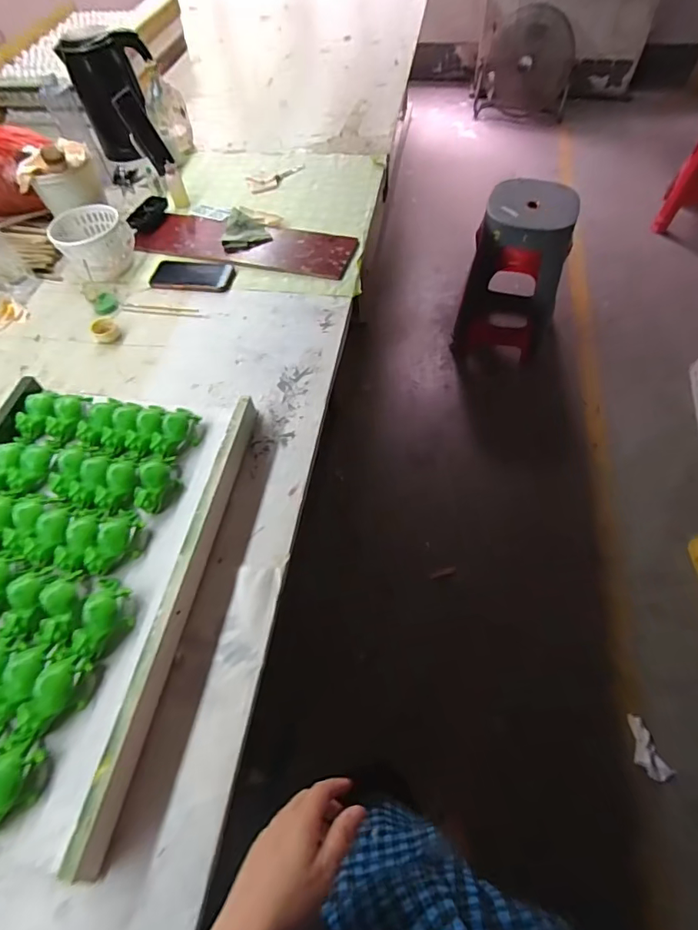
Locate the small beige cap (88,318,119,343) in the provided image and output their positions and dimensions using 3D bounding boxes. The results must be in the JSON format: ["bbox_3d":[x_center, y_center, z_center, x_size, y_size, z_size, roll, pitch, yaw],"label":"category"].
[{"bbox_3d":[-0.464,-0.256,0.897,0.048,0.023,0.053,-35,62,-17],"label":"small beige cap"}]

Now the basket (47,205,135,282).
[{"bbox_3d":[-0.517,-0.457,0.979,0.142,0.094,0.146,-30,61,-14],"label":"basket"}]

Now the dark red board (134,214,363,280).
[{"bbox_3d":[-0.225,-0.482,1.028,0.476,0.009,0.146,11,59,11],"label":"dark red board"}]

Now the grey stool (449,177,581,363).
[{"bbox_3d":[0.582,-0.670,1.706,0.338,0.501,0.300,13,60,12],"label":"grey stool"}]

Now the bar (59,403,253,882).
[{"bbox_3d":[-0.209,0.154,0.601,0.024,0.056,0.570,7,59,9],"label":"bar"}]

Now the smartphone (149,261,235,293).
[{"bbox_3d":[-0.323,-0.390,0.982,0.172,0.009,0.091,7,59,9],"label":"smartphone"}]

